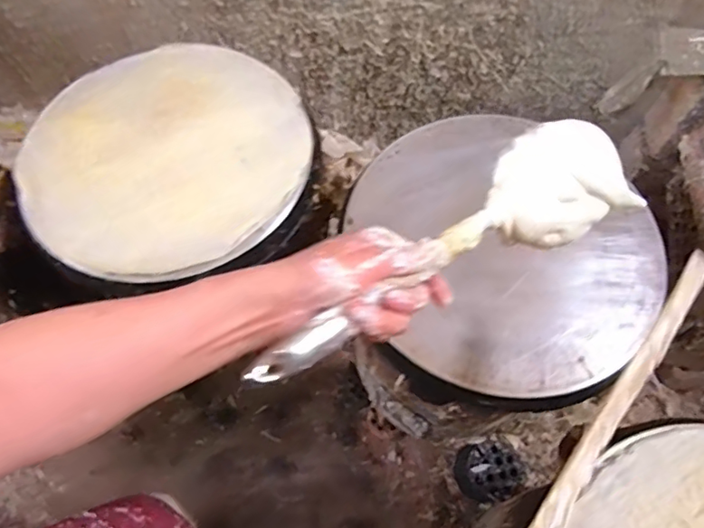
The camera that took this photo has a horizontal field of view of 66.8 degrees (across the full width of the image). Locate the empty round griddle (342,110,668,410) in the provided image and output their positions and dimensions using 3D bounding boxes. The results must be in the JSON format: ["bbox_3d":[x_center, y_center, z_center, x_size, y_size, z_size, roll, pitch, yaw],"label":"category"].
[{"bbox_3d":[0.193,-0.031,0.654,0.342,0.028,0.379,-18,66,-9],"label":"empty round griddle"}]

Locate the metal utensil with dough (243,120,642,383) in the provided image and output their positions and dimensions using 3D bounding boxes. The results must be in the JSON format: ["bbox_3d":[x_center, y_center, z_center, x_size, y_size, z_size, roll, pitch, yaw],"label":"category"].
[{"bbox_3d":[0.077,-0.005,0.399,0.340,0.065,0.092,-32,68,-24],"label":"metal utensil with dough"}]

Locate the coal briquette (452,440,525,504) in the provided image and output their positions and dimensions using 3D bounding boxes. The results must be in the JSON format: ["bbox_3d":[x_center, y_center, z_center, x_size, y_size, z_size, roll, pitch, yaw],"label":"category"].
[{"bbox_3d":[0.235,0.361,0.927,0.117,0.066,0.102,-5,64,-3],"label":"coal briquette"}]

